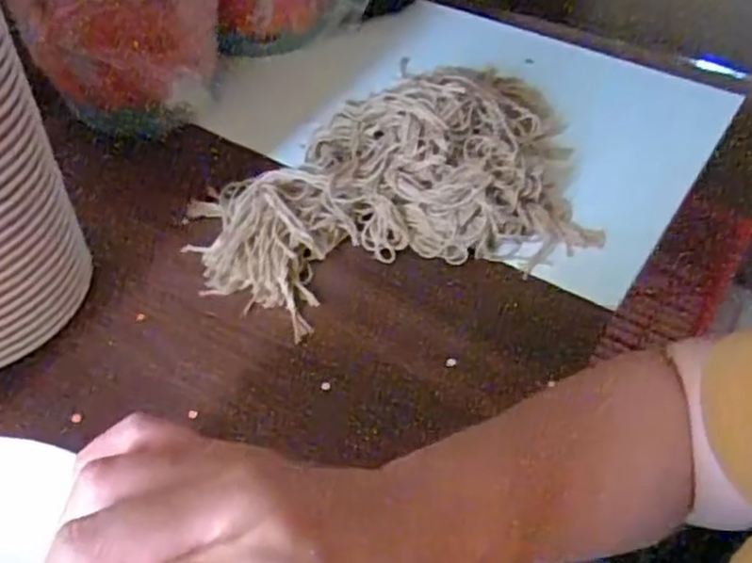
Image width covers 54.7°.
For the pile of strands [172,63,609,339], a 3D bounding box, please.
[{"bbox_3d":[0.027,-0.082,0.565,0.346,0.064,0.193,-18,48,-18],"label":"pile of strands"}]

